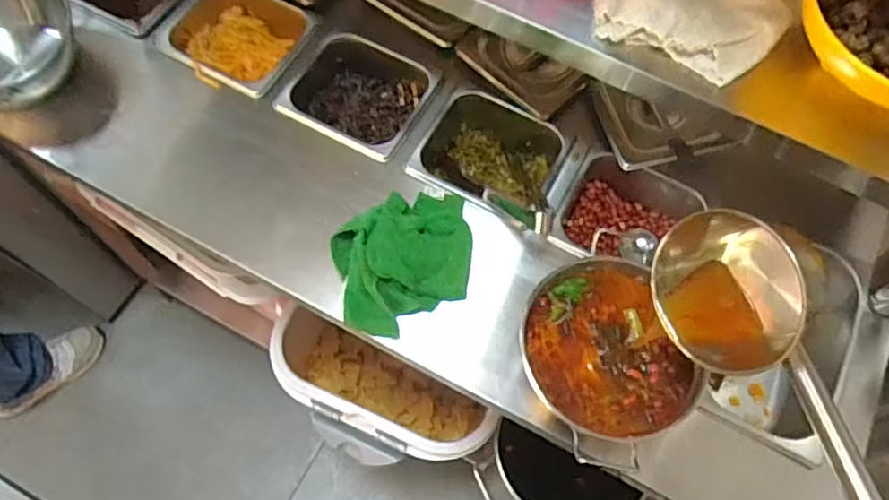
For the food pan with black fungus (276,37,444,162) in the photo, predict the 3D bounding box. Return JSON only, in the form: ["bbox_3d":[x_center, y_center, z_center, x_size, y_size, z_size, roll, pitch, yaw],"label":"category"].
[{"bbox_3d":[-0.109,-0.205,0.870,0.176,0.075,0.173,28,67,9],"label":"food pan with black fungus"}]

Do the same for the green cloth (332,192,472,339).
[{"bbox_3d":[-0.042,0.008,0.729,0.160,0.047,0.157,-10,67,-8],"label":"green cloth"}]

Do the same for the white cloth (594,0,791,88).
[{"bbox_3d":[0.240,-0.237,0.631,0.169,0.033,0.113,25,67,8],"label":"white cloth"}]

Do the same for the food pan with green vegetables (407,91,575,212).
[{"bbox_3d":[0.062,-0.119,0.850,0.176,0.087,0.160,24,67,7],"label":"food pan with green vegetables"}]

